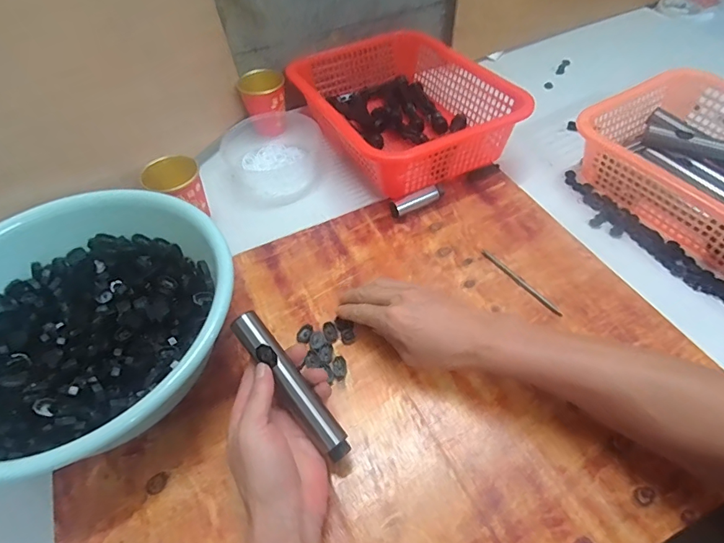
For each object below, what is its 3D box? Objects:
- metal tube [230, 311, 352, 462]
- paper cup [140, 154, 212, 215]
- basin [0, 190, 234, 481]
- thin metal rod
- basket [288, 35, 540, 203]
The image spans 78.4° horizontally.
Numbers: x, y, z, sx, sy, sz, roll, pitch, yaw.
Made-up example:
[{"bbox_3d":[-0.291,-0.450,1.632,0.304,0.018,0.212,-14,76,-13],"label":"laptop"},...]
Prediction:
[{"bbox_3d":[-0.063,0.099,0.392,0.025,0.018,0.149,-35,79,-23],"label":"metal tube"},{"bbox_3d":[-0.241,-0.102,0.592,0.067,0.083,0.064,-2,50,2],"label":"paper cup"},{"bbox_3d":[-0.268,0.057,0.433,0.279,0.116,0.267,-2,50,2],"label":"basin"},{"bbox_3d":[0.184,0.011,0.515,0.009,0.004,0.115,-30,55,-20],"label":"thin metal rod"},{"bbox_3d":[0.052,-0.253,0.685,0.245,0.096,0.321,-23,53,-15],"label":"basket"}]

